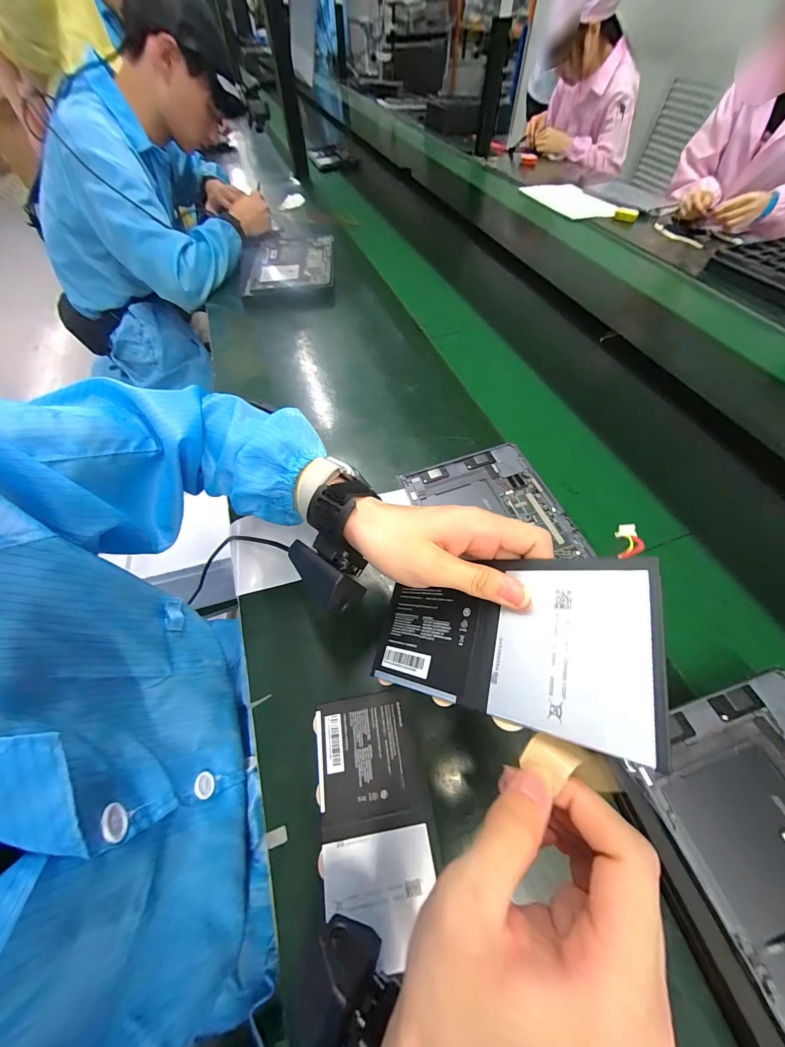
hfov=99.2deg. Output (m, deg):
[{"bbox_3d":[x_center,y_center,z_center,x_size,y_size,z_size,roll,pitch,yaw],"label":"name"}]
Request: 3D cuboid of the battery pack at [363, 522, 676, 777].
[{"bbox_3d":[0.057,0.066,0.204,0.167,0.006,0.091,-10,56,42],"label":"battery pack"}]

